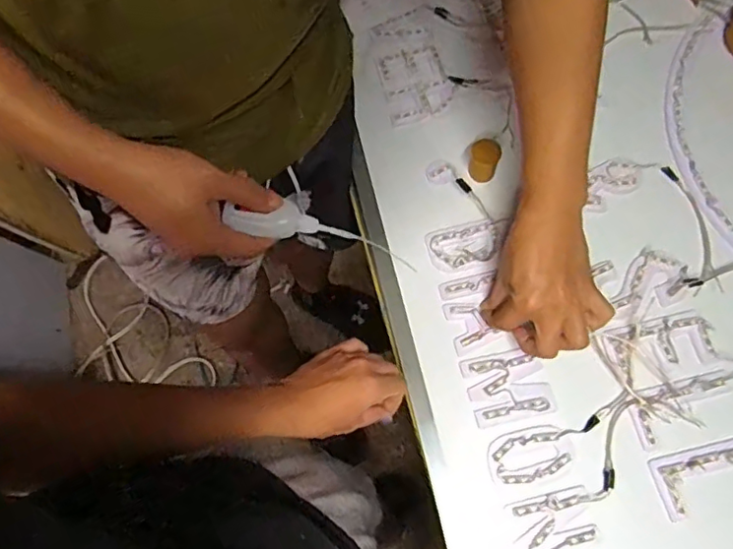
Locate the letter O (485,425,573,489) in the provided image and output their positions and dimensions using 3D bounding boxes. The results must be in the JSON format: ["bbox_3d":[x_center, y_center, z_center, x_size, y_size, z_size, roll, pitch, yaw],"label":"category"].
[{"bbox_3d":[0.158,0.177,0.560,0.083,0.004,0.051,-18,71,-4],"label":"letter O"}]

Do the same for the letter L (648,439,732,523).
[{"bbox_3d":[0.329,0.191,0.544,0.107,0.007,0.055,-13,71,-3],"label":"letter L"}]

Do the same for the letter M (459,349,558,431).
[{"bbox_3d":[0.144,0.115,0.586,0.079,0.007,0.070,-14,71,-3],"label":"letter M"}]

